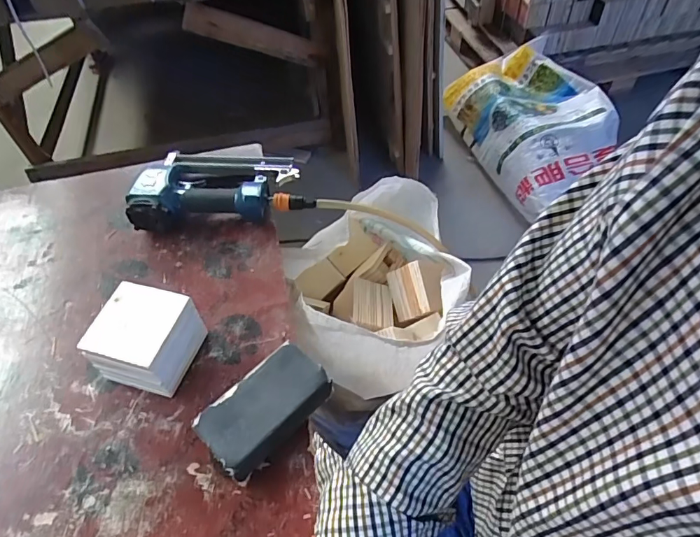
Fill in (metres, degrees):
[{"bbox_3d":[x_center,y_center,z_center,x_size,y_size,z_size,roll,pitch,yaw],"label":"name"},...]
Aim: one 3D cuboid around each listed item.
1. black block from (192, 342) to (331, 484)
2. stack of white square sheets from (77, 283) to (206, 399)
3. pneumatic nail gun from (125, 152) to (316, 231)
[{"bbox_3d":[-0.090,0.151,0.490,0.134,0.040,0.075,-38,61,-24],"label":"black block"},{"bbox_3d":[-0.231,0.083,0.520,0.097,0.082,0.095,12,54,11],"label":"stack of white square sheets"},{"bbox_3d":[-0.197,-0.139,0.705,0.260,0.066,0.150,-8,53,-4],"label":"pneumatic nail gun"}]

